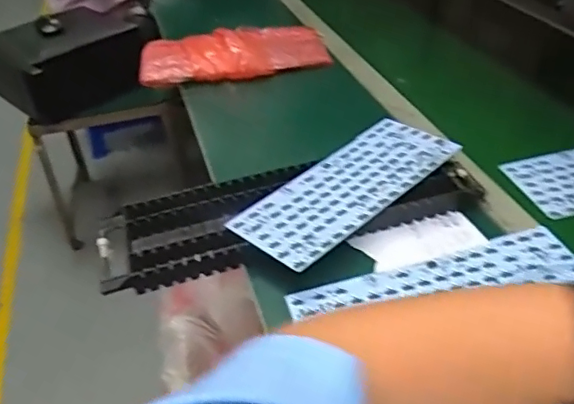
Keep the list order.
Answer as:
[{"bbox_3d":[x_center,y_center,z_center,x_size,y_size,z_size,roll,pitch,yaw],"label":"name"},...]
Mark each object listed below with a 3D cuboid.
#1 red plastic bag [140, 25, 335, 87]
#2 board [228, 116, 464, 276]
[{"bbox_3d":[-0.099,-0.286,1.079,0.349,0.043,0.164,-11,37,-5],"label":"red plastic bag"},{"bbox_3d":[0.078,-0.020,0.711,0.125,0.009,0.304,28,48,36],"label":"board"}]

